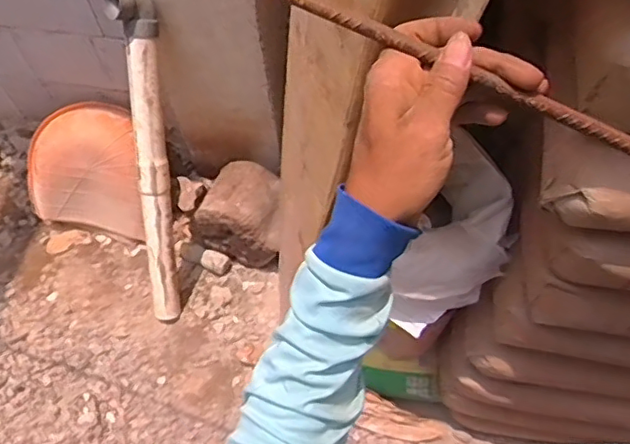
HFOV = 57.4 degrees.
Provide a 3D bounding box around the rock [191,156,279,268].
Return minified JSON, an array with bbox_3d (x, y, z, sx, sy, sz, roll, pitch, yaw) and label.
[{"bbox_3d":[-0.206,-0.031,1.678,0.269,0.208,0.207,18,60,15],"label":"rock"}]

